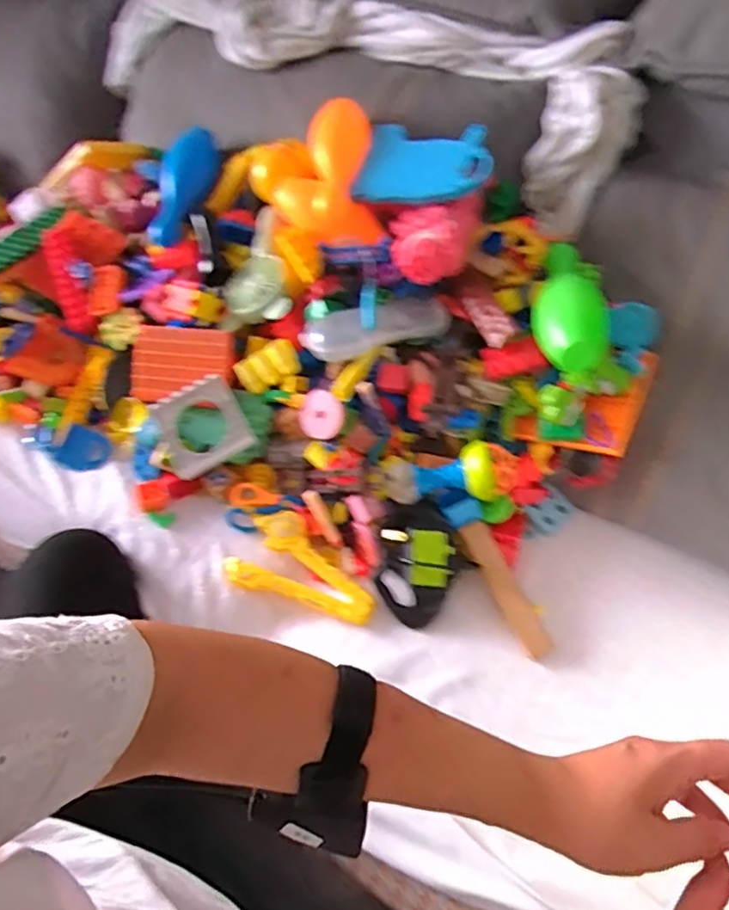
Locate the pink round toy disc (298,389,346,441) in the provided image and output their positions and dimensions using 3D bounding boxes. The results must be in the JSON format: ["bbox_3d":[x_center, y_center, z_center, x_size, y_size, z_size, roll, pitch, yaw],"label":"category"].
[{"bbox_3d":[-0.049,-0.044,0.688,0.053,0.056,0.007,16,14,11],"label":"pink round toy disc"}]

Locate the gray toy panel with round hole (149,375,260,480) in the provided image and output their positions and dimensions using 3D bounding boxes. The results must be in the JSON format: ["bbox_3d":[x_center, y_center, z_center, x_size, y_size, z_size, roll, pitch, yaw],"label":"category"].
[{"bbox_3d":[-0.195,-0.033,0.710,0.100,0.025,0.100,-29,86,-6],"label":"gray toy panel with round hole"}]

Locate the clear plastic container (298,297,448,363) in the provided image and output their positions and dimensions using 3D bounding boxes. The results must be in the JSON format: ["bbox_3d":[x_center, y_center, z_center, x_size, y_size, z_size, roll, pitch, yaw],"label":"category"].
[{"bbox_3d":[0.013,-0.147,0.680,0.163,0.028,0.058,-9,55,-3],"label":"clear plastic container"}]

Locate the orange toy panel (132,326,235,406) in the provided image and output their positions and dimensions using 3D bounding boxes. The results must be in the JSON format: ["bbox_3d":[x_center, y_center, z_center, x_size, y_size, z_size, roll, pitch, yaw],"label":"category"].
[{"bbox_3d":[-0.229,-0.111,0.745,0.125,0.012,0.091,8,95,11],"label":"orange toy panel"}]

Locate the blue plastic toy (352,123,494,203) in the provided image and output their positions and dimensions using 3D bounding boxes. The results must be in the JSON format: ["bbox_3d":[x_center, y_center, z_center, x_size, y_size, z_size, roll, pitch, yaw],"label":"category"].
[{"bbox_3d":[0.067,-0.328,0.675,0.146,0.018,0.118,10,70,18],"label":"blue plastic toy"}]

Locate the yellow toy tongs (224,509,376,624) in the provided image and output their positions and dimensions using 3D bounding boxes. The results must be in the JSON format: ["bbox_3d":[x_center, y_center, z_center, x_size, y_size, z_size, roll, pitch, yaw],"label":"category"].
[{"bbox_3d":[-0.077,0.138,0.660,0.101,0.017,0.164,-36,61,-20],"label":"yellow toy tongs"}]

